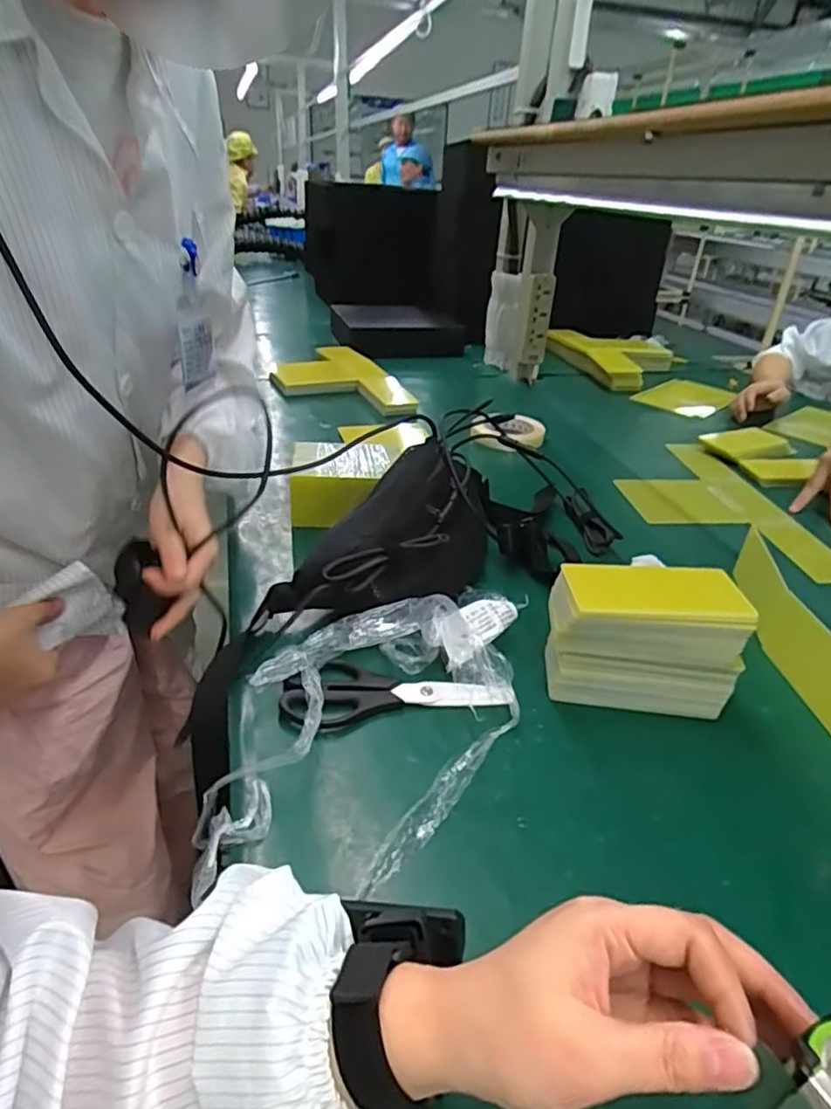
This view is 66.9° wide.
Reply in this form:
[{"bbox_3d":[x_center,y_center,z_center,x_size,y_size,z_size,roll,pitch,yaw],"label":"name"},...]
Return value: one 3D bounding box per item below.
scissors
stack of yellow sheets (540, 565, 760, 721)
[{"bbox_3d":[-0.019,0.112,0.543,0.189,0.018,0.068,-4,32,-13],"label":"scissors"},{"bbox_3d":[0.193,0.069,0.545,0.154,0.106,0.076,4,31,2],"label":"stack of yellow sheets"}]

